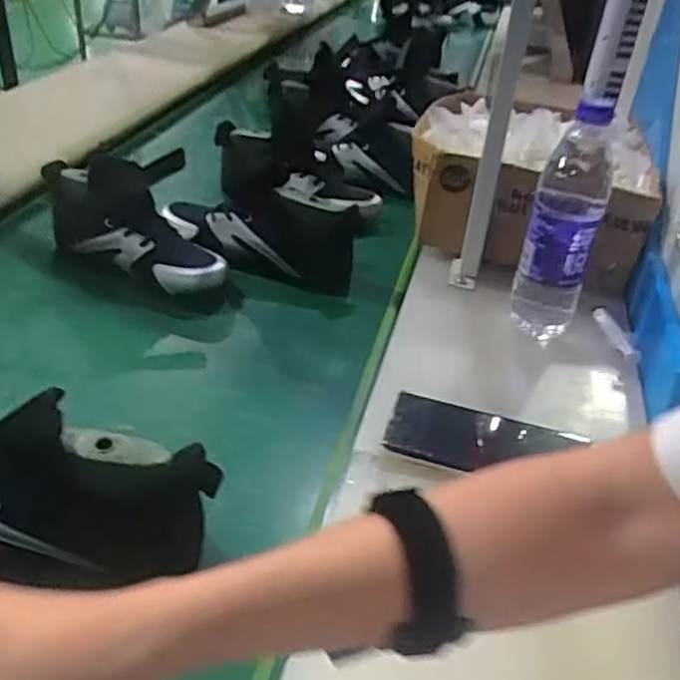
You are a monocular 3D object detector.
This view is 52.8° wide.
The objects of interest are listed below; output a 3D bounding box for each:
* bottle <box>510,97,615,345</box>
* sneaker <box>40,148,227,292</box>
[{"bbox_3d":[0.210,-0.105,0.643,0.063,0.230,0.054,17,36,15],"label":"bottle"},{"bbox_3d":[-0.243,-0.149,0.830,0.257,0.137,0.096,25,39,24],"label":"sneaker"}]

